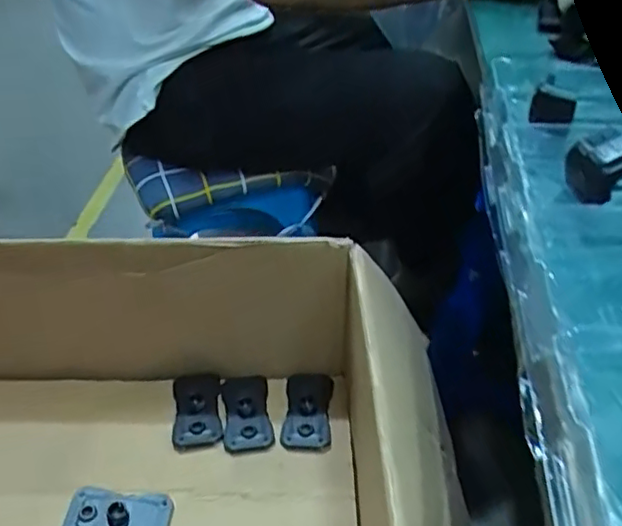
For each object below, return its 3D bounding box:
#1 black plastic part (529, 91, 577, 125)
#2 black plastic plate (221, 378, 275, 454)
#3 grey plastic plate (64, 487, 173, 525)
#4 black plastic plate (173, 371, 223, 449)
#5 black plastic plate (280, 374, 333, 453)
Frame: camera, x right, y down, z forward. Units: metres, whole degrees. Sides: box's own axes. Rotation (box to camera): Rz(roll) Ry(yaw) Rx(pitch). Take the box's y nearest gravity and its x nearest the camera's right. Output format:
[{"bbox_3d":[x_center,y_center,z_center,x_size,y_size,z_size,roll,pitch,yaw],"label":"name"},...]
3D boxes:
[{"bbox_3d":[0.182,-0.116,0.467,0.031,0.020,0.010,3,41,4],"label":"black plastic part"},{"bbox_3d":[-0.081,0.182,0.776,0.057,0.021,0.110,-6,41,-7],"label":"black plastic plate"},{"bbox_3d":[-0.208,0.273,0.669,0.105,0.021,0.058,2,40,3],"label":"grey plastic plate"},{"bbox_3d":[-0.144,0.180,0.779,0.059,0.019,0.107,-6,41,-7],"label":"black plastic plate"},{"bbox_3d":[-0.004,0.184,0.775,0.058,0.015,0.109,2,40,2],"label":"black plastic plate"}]

